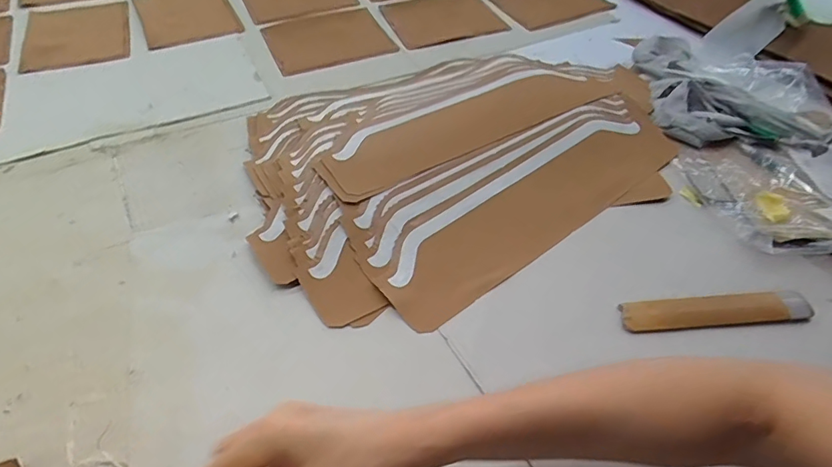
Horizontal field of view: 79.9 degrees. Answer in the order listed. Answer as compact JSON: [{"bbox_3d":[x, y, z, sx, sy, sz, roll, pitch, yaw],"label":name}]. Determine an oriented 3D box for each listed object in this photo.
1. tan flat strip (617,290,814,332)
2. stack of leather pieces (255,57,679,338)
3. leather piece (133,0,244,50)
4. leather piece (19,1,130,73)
[{"bbox_3d":[0.272,0.070,0.449,0.174,0.014,0.030,-3,48,-4],"label":"tan flat strip"},{"bbox_3d":[0.056,-0.122,0.596,0.503,0.033,0.368,-27,53,-23],"label":"stack of leather pieces"},{"bbox_3d":[-0.370,-0.355,0.806,0.139,0.005,0.196,-21,52,-19],"label":"leather piece"},{"bbox_3d":[-0.513,-0.303,0.755,0.142,0.010,0.186,-15,50,-14],"label":"leather piece"}]

